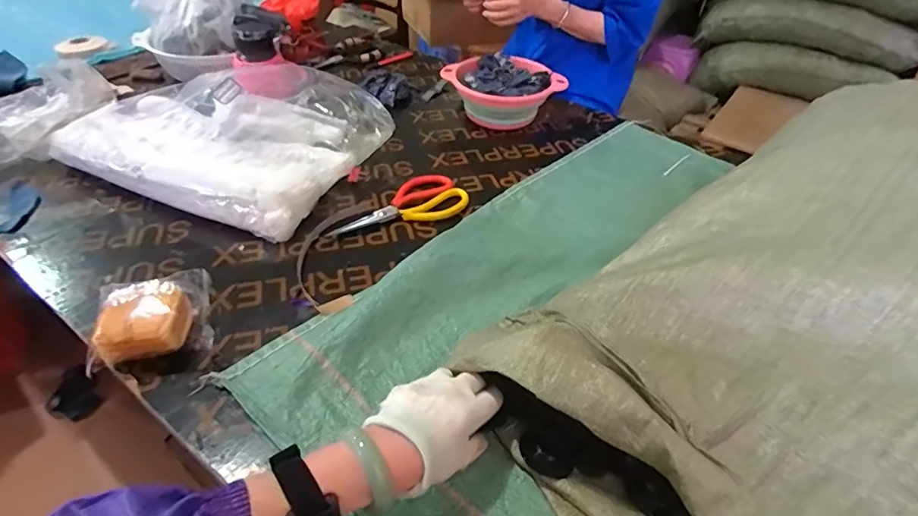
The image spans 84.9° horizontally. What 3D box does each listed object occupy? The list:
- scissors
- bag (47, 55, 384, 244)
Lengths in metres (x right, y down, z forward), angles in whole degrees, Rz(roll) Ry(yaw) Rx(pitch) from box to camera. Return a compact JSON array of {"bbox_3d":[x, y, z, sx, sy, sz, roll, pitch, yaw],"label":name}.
[{"bbox_3d":[-0.084,-0.070,0.729,0.200,0.014,0.094,-29,50,-30],"label":"scissors"},{"bbox_3d":[-0.364,-0.214,0.816,0.415,0.101,0.355,15,43,14],"label":"bag"}]

